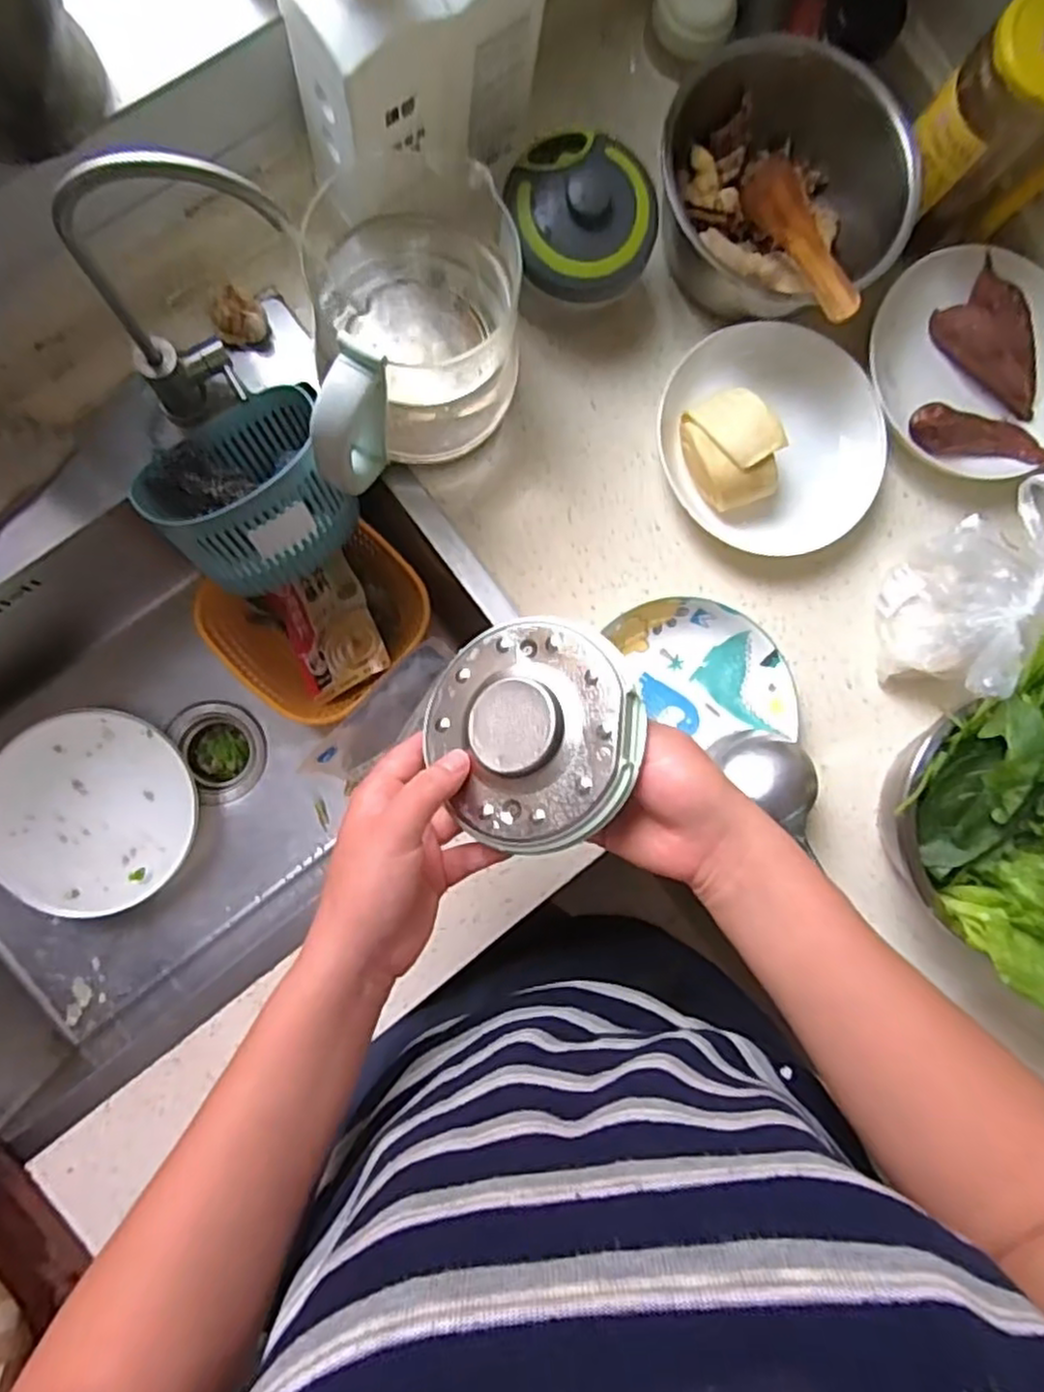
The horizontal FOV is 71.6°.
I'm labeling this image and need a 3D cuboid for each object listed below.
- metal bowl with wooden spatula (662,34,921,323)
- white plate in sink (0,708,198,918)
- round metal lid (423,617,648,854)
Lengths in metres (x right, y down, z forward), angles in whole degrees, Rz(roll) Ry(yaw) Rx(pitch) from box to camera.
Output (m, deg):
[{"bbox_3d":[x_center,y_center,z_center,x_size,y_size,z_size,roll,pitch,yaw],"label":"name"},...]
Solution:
[{"bbox_3d":[0.212,-0.417,0.613,0.204,0.116,0.194,0,87,-7],"label":"metal bowl with wooden spatula"},{"bbox_3d":[-0.446,0.118,0.751,0.197,0.026,0.204,0,87,-7],"label":"white plate in sink"},{"bbox_3d":[0.003,0.017,0.402,0.117,0.026,0.129,-35,67,16],"label":"round metal lid"}]

